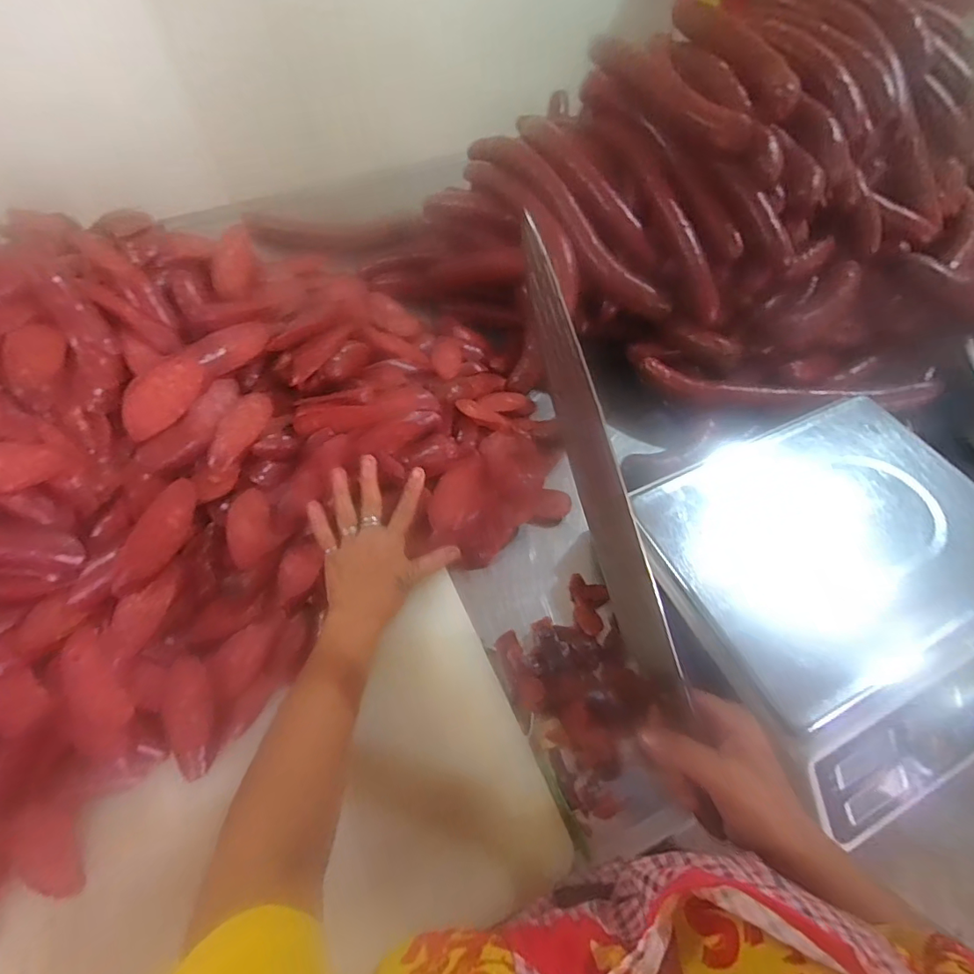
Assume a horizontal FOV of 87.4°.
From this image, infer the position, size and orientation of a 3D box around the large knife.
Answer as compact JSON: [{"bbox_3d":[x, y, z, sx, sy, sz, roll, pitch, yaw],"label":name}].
[{"bbox_3d":[0.086,0.044,0.323,0.015,0.041,0.392,-22,102,-13],"label":"large knife"}]

